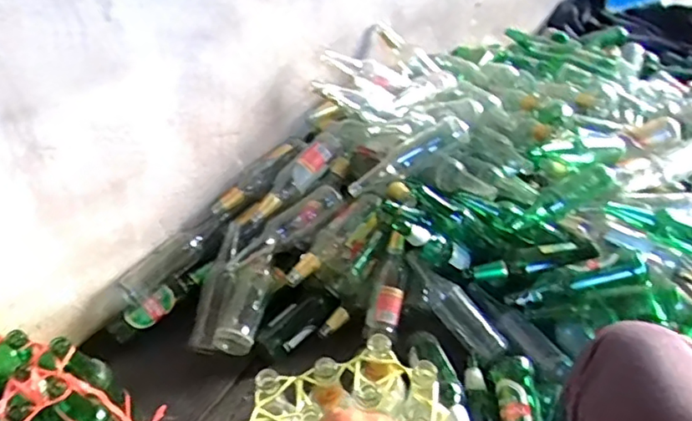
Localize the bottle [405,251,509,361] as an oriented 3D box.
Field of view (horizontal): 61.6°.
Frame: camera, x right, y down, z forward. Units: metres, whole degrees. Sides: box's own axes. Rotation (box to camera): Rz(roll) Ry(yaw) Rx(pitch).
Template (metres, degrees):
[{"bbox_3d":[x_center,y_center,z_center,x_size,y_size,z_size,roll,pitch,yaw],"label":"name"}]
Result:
[{"bbox_3d":[0.212,0.184,1.152,0.060,0.056,0.258,-32,71,-31],"label":"bottle"}]

